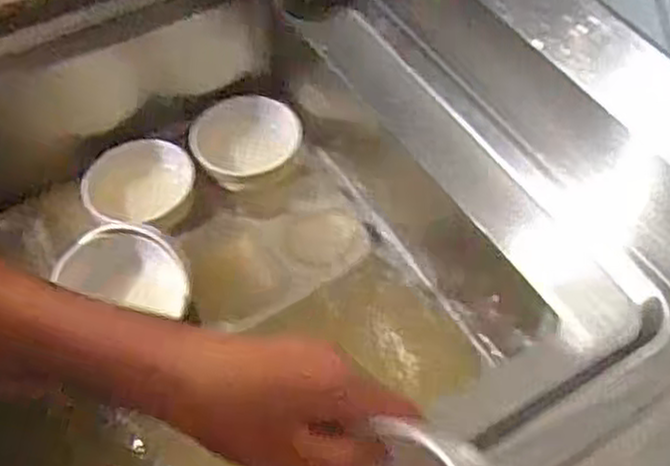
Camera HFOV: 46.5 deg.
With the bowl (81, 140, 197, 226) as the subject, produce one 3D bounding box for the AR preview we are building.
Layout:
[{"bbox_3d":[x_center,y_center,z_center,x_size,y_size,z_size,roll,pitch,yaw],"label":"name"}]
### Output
[{"bbox_3d":[-0.198,-0.053,0.786,0.109,0.031,0.079,-17,94,-21],"label":"bowl"}]

